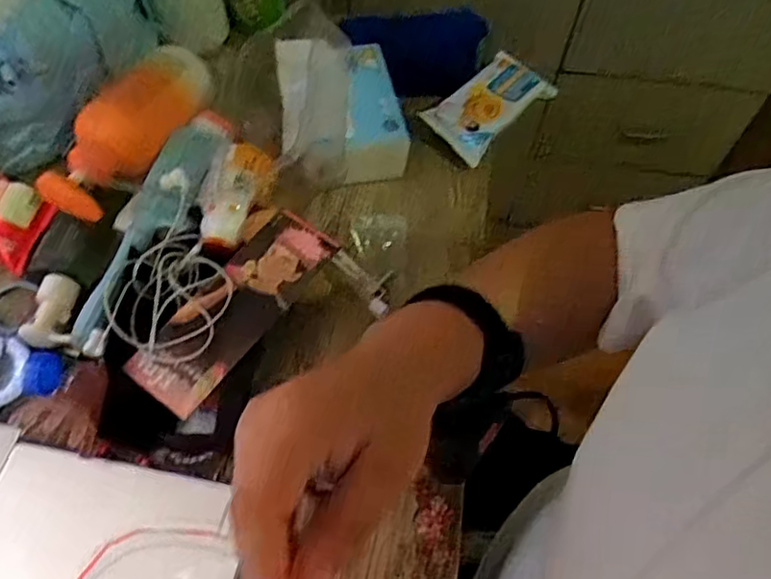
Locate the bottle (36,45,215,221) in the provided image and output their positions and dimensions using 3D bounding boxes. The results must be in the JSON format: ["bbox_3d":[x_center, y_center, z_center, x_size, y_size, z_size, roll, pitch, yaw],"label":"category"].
[{"bbox_3d":[-0.220,-0.148,0.556,0.067,0.051,0.201,17,59,8],"label":"bottle"}]

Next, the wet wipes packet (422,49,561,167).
[{"bbox_3d":[0.109,-0.194,0.645,0.072,0.035,0.137,38,64,19],"label":"wet wipes packet"}]

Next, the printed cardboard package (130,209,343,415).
[{"bbox_3d":[-0.115,0.011,0.479,0.062,0.008,0.176,33,67,13],"label":"printed cardboard package"}]

